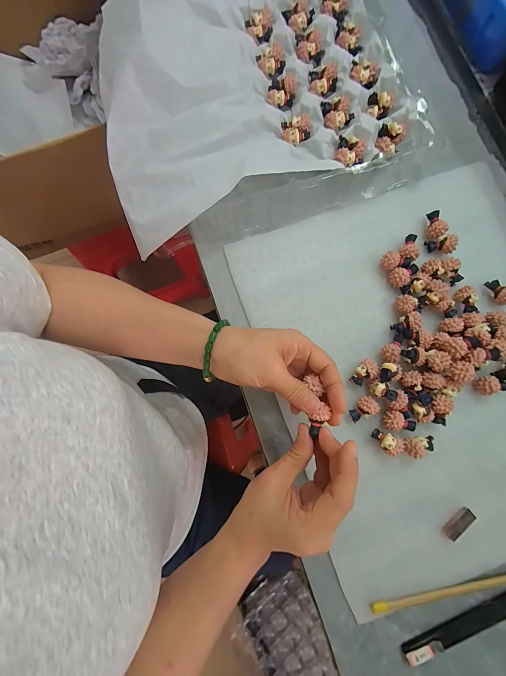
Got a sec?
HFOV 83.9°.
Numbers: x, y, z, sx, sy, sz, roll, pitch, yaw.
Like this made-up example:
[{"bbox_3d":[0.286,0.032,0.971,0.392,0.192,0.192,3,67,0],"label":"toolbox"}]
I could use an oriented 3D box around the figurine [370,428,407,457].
[{"bbox_3d":[0.135,0.106,0.285,0.030,0.017,0.018,26,81,5],"label":"figurine"}]

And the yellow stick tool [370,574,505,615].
[{"bbox_3d":[0.202,0.238,0.268,0.183,0.008,0.012,-8,80,-1],"label":"yellow stick tool"}]

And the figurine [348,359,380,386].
[{"bbox_3d":[0.115,0.037,0.296,0.028,0.020,0.021,-29,81,-4],"label":"figurine"}]

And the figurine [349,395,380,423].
[{"bbox_3d":[0.113,0.072,0.290,0.030,0.019,0.019,-40,82,-6],"label":"figurine"}]

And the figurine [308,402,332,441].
[{"bbox_3d":[0.054,0.069,0.235,0.015,0.011,0.031,26,89,5],"label":"figurine"}]

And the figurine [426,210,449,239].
[{"bbox_3d":[0.211,-0.128,0.324,0.017,0.017,0.031,-1,80,1],"label":"figurine"}]

